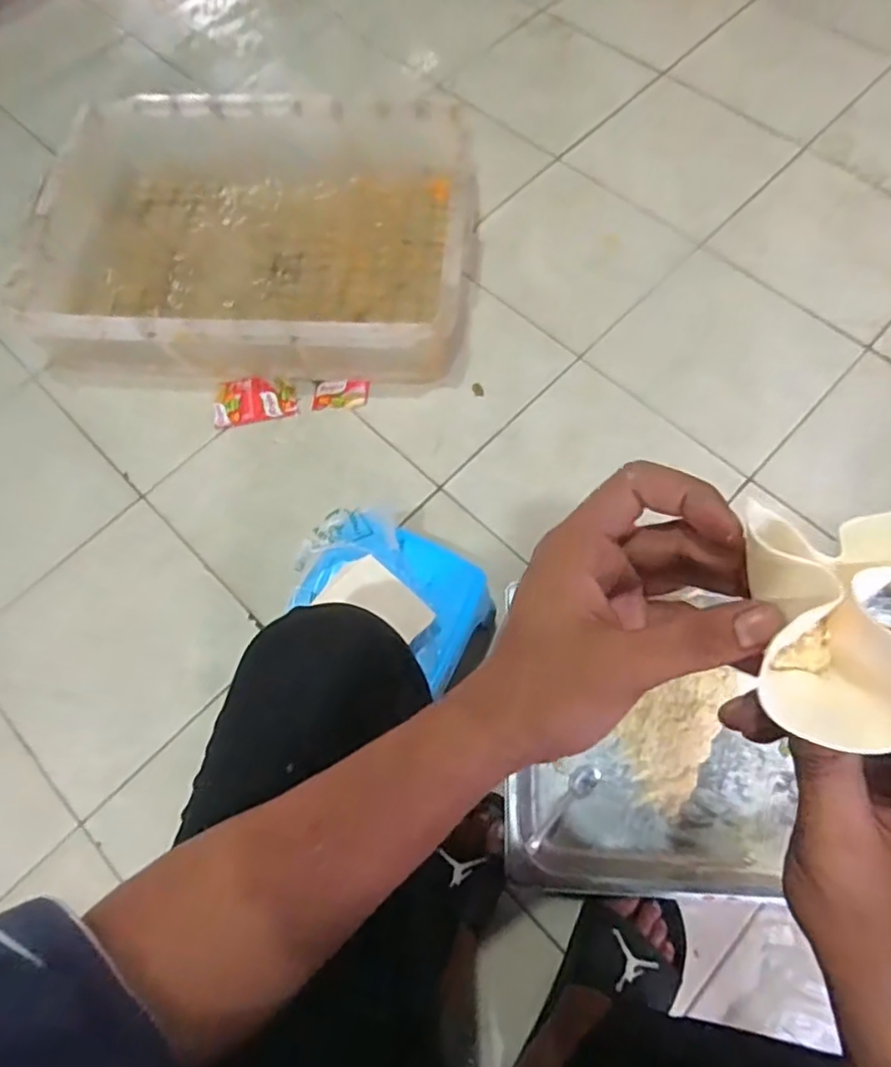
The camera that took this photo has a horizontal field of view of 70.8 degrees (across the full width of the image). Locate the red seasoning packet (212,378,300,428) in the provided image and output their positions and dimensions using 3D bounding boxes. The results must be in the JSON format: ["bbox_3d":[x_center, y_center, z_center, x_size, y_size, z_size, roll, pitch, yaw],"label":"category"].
[{"bbox_3d":[-0.288,-0.203,0.951,0.122,0.012,0.076,-11,68,-2],"label":"red seasoning packet"}]

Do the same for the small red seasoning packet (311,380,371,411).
[{"bbox_3d":[-0.157,-0.208,0.946,0.083,0.008,0.052,4,68,5],"label":"small red seasoning packet"}]

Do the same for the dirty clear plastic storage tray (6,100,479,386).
[{"bbox_3d":[-0.286,-0.462,0.985,0.654,0.133,0.494,8,69,6],"label":"dirty clear plastic storage tray"}]

